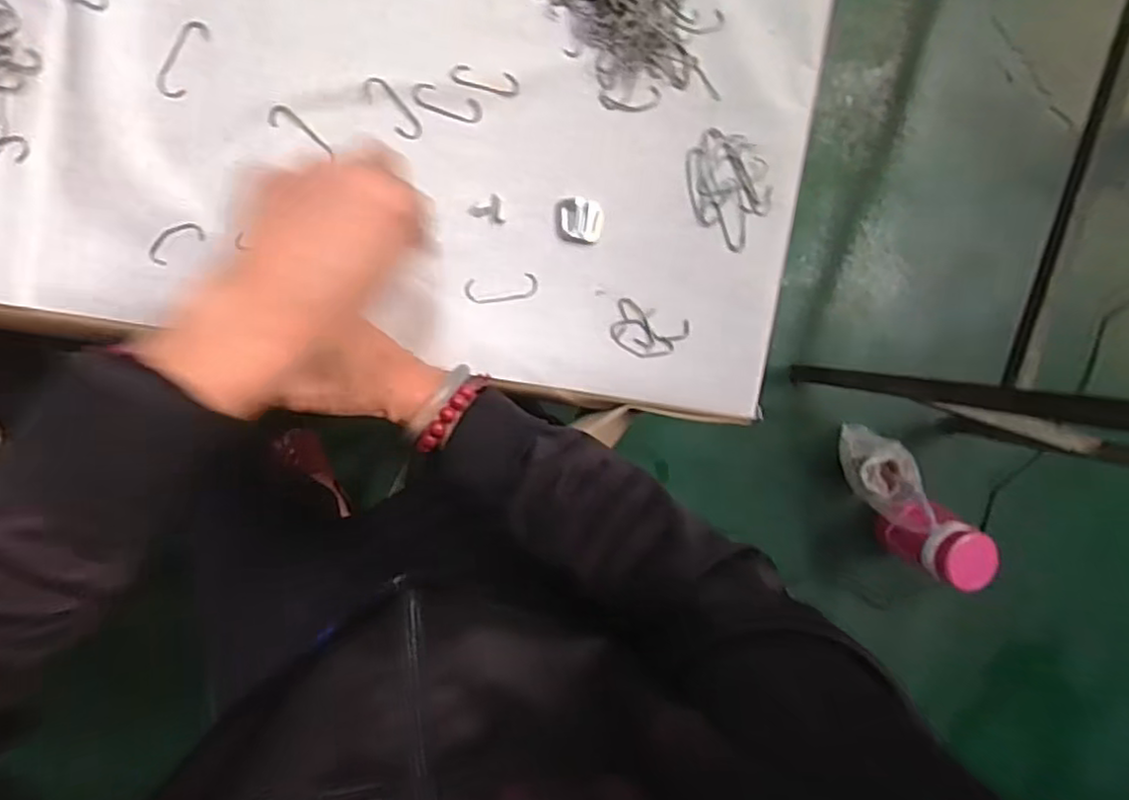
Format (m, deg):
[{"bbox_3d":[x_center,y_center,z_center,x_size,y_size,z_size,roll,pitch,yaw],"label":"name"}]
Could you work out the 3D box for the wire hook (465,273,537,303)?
[{"bbox_3d":[-0.041,-0.073,0.439,0.047,0.004,0.017,-8,96,-7],"label":"wire hook"}]

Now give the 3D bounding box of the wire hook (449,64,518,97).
[{"bbox_3d":[-0.050,-0.202,0.421,0.043,0.004,0.014,7,94,-9],"label":"wire hook"}]

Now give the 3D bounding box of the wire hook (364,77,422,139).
[{"bbox_3d":[-0.107,-0.181,0.416,0.015,0.004,0.044,-44,99,-2],"label":"wire hook"}]

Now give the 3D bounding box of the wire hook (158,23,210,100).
[{"bbox_3d":[-0.227,-0.202,0.396,0.017,0.004,0.047,25,91,-10],"label":"wire hook"}]

